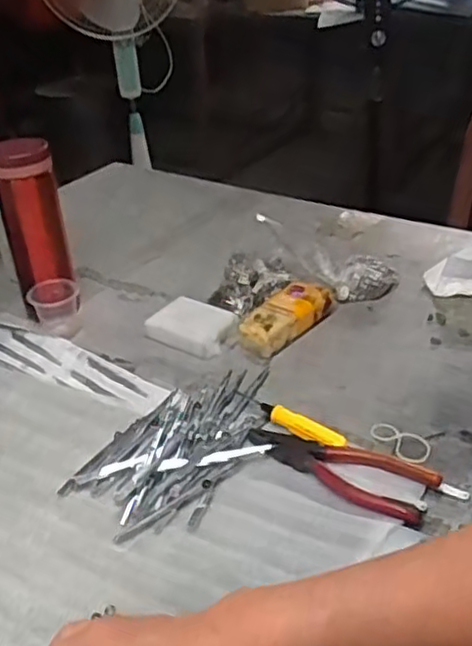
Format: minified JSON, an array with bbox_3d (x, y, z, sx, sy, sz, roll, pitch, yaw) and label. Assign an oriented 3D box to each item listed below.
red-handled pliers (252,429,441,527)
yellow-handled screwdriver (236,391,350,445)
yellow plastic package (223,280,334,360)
[{"bbox_3d":[0.075,0.108,0.525,0.149,0.018,0.046,16,38,29],"label":"red-handled pliers"},{"bbox_3d":[0.044,0.079,0.584,0.018,0.010,0.116,-30,40,-34],"label":"yellow-handled screwdriver"},{"bbox_3d":[0.054,-0.011,0.711,0.129,0.034,0.052,-29,40,-33],"label":"yellow plastic package"}]

